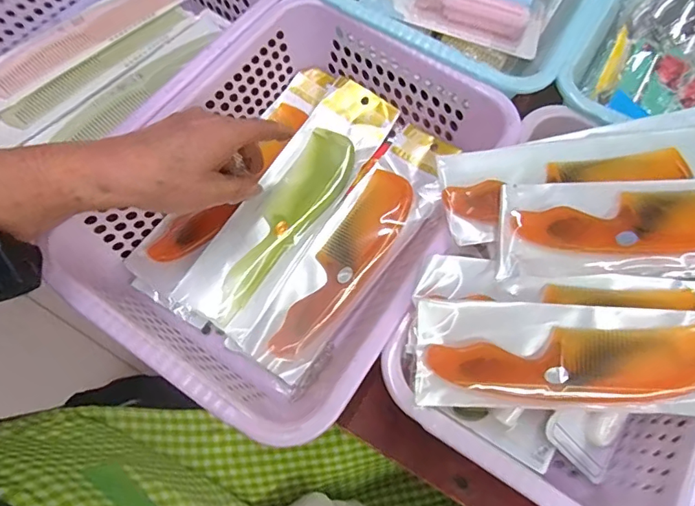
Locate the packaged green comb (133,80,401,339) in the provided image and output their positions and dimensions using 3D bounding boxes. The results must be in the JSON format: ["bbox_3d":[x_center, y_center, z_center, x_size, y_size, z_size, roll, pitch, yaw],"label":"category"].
[{"bbox_3d":[-0.050,-0.046,0.447,0.091,0.016,0.268,39,71,12],"label":"packaged green comb"}]

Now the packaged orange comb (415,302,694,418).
[{"bbox_3d":[0.179,0.076,0.343,0.261,0.018,0.077,3,84,-3],"label":"packaged orange comb"}]

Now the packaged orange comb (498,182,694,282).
[{"bbox_3d":[0.236,-0.017,0.368,0.255,0.014,0.075,-3,68,-4],"label":"packaged orange comb"}]

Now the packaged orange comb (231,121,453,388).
[{"bbox_3d":[0.008,-0.010,0.441,0.073,0.012,0.263,35,71,11],"label":"packaged orange comb"}]

